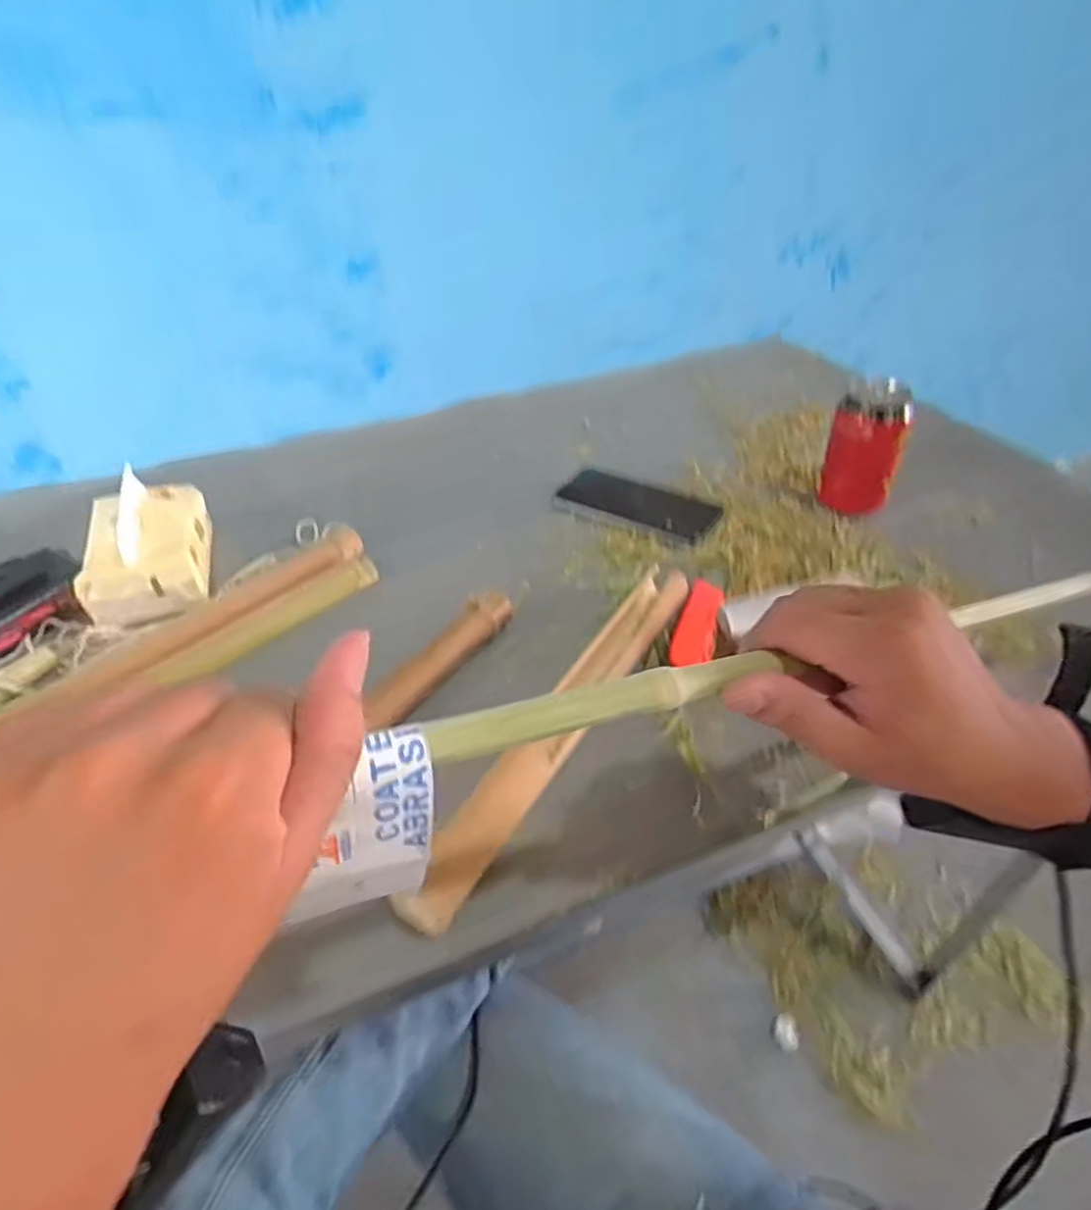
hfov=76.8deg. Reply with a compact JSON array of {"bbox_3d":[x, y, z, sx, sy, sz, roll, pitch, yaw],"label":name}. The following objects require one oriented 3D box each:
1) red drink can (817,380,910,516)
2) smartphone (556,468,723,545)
[{"bbox_3d":[0.296,-0.140,0.640,0.063,0.118,0.055,18,46,22],"label":"red drink can"},{"bbox_3d":[0.090,-0.102,0.687,0.161,0.012,0.065,22,48,26],"label":"smartphone"}]

